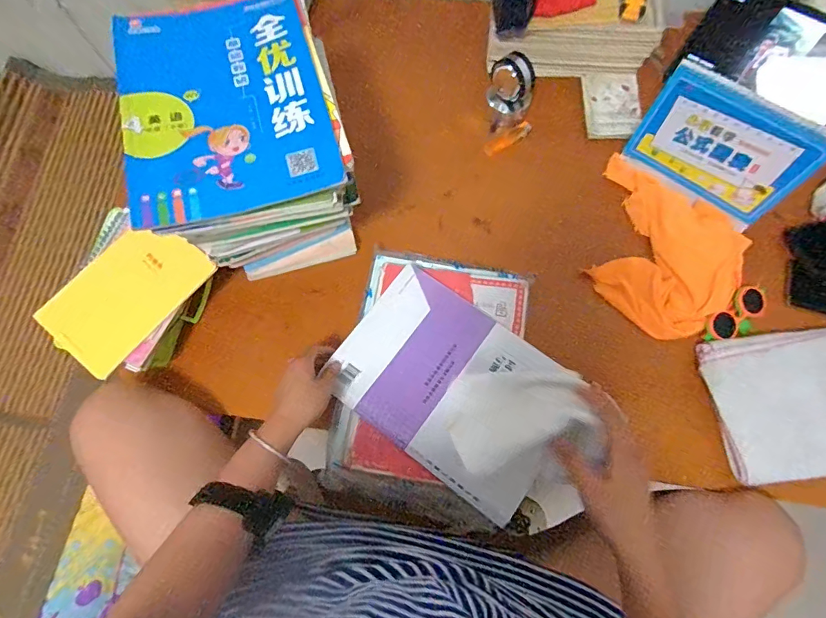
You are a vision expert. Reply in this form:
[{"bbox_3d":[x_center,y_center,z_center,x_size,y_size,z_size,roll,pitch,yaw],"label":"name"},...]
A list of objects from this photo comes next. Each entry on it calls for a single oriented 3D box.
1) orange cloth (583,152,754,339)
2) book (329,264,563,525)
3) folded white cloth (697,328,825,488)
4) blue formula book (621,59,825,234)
[{"bbox_3d":[0.347,-0.094,0.632,0.253,0.035,0.202,42,77,15],"label":"orange cloth"},{"bbox_3d":[0.049,0.092,0.554,0.284,0.030,0.204,35,76,13],"label":"book"},{"bbox_3d":[0.504,0.113,0.549,0.222,0.026,0.176,-11,75,8],"label":"folded white cloth"},{"bbox_3d":[0.416,-0.218,0.595,0.209,0.148,0.021,39,63,15],"label":"blue formula book"}]

